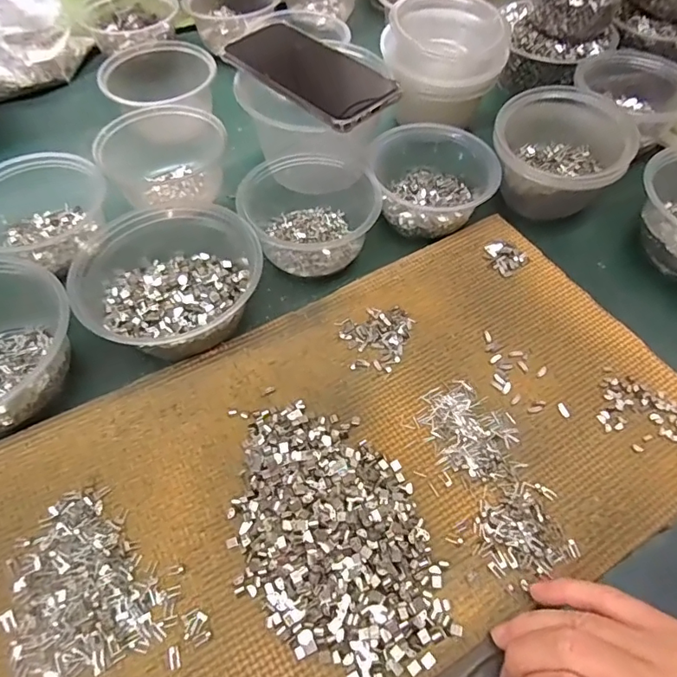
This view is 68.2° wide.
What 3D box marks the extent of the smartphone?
[{"bbox_3d":[-0.026,-0.237,0.443,0.159,0.009,0.076,39,65,21],"label":"smartphone"}]

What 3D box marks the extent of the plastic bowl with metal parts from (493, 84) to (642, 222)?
[{"bbox_3d":[0.198,-0.165,0.457,0.114,0.070,0.105,1,57,-1],"label":"plastic bowl with metal parts"}]

